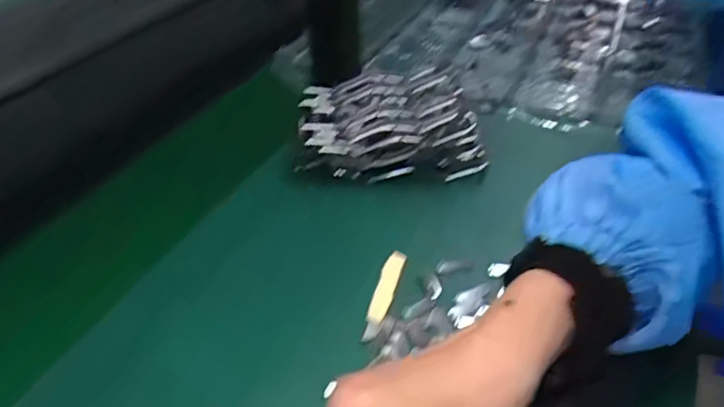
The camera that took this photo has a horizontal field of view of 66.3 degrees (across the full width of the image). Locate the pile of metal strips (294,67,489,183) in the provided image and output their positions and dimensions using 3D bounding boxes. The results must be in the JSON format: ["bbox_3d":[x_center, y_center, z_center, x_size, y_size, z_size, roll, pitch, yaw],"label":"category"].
[{"bbox_3d":[0.029,-0.080,0.542,0.181,0.060,0.110,2,40,5],"label":"pile of metal strips"}]

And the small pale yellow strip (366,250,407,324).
[{"bbox_3d":[0.019,0.062,0.418,0.015,0.006,0.073,9,41,14],"label":"small pale yellow strip"}]

